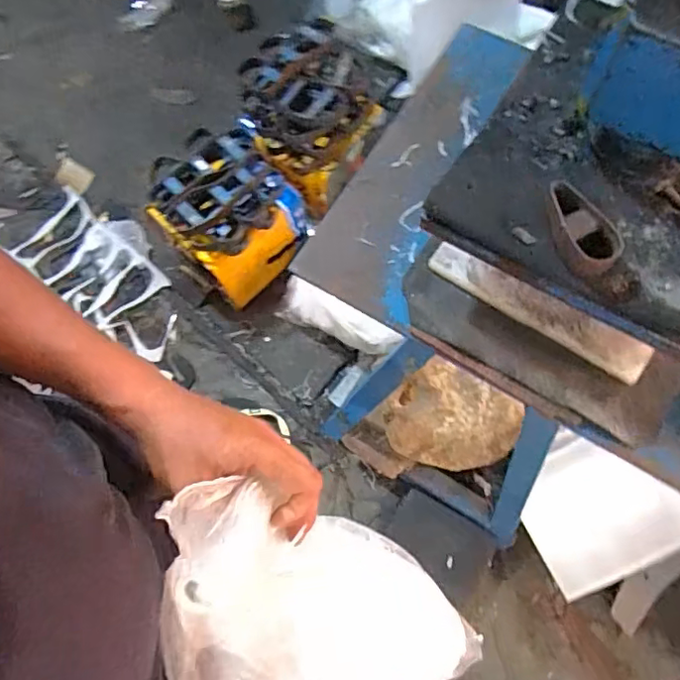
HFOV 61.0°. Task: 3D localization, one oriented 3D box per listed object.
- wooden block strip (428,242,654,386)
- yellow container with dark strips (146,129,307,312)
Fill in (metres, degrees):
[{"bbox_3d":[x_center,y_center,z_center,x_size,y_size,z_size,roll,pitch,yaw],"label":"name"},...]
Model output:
[{"bbox_3d":[0.193,-0.030,0.575,0.226,0.018,0.039,30,75,12],"label":"wooden block strip"},{"bbox_3d":[-0.228,-0.254,1.304,0.276,0.361,0.198,-31,72,-8],"label":"yellow container with dark strips"}]

